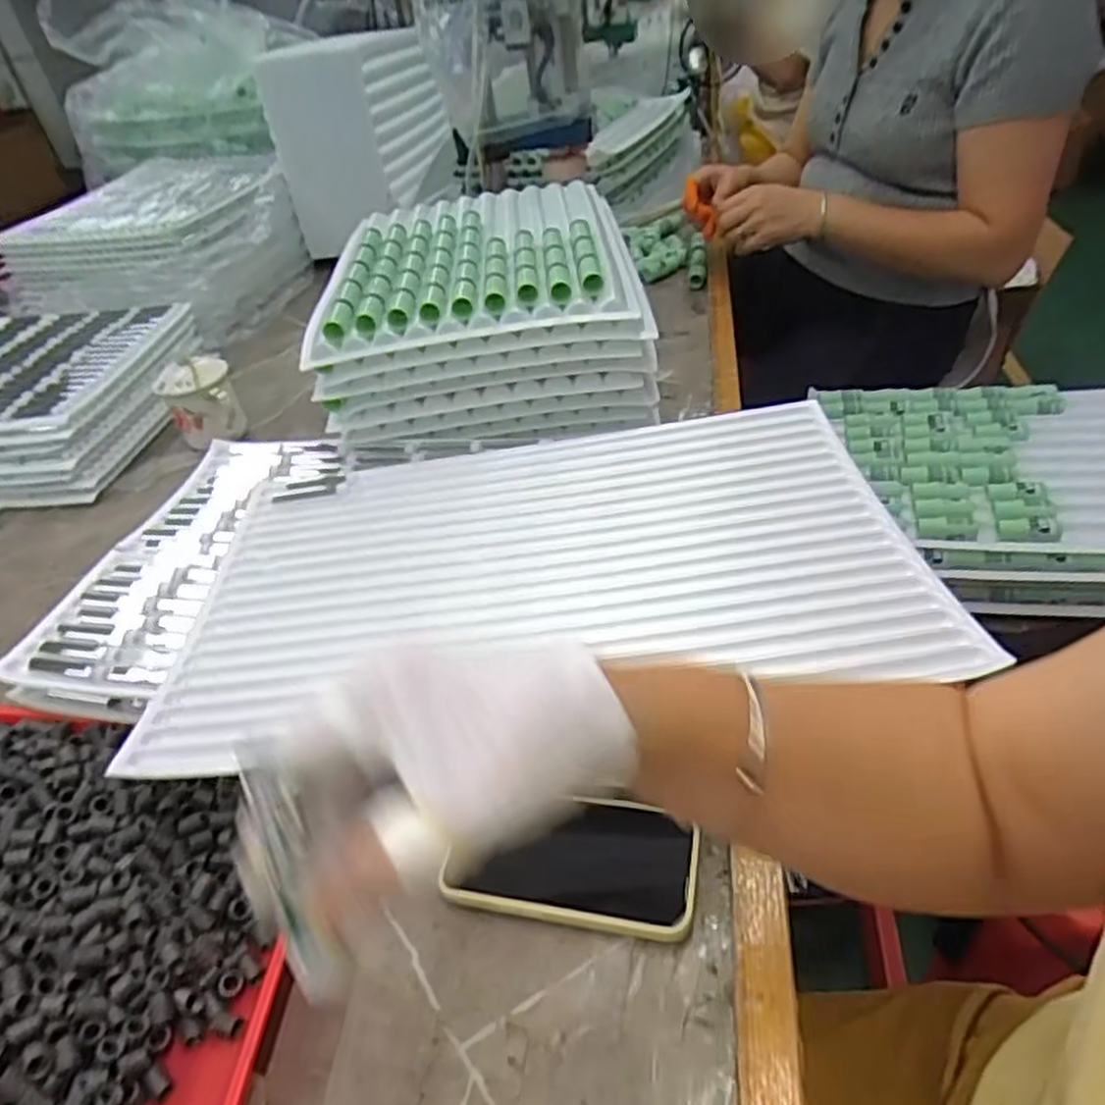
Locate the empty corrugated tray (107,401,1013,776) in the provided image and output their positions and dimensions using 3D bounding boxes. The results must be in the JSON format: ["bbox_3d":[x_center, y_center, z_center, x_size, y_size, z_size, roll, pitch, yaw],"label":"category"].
[{"bbox_3d":[-0.008,-0.001,0.542,0.487,0.023,0.313,-8,40,2],"label":"empty corrugated tray"}]

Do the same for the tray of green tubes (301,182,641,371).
[{"bbox_3d":[-0.084,-0.322,0.806,0.305,0.041,0.385,-8,40,2],"label":"tray of green tubes"}]

